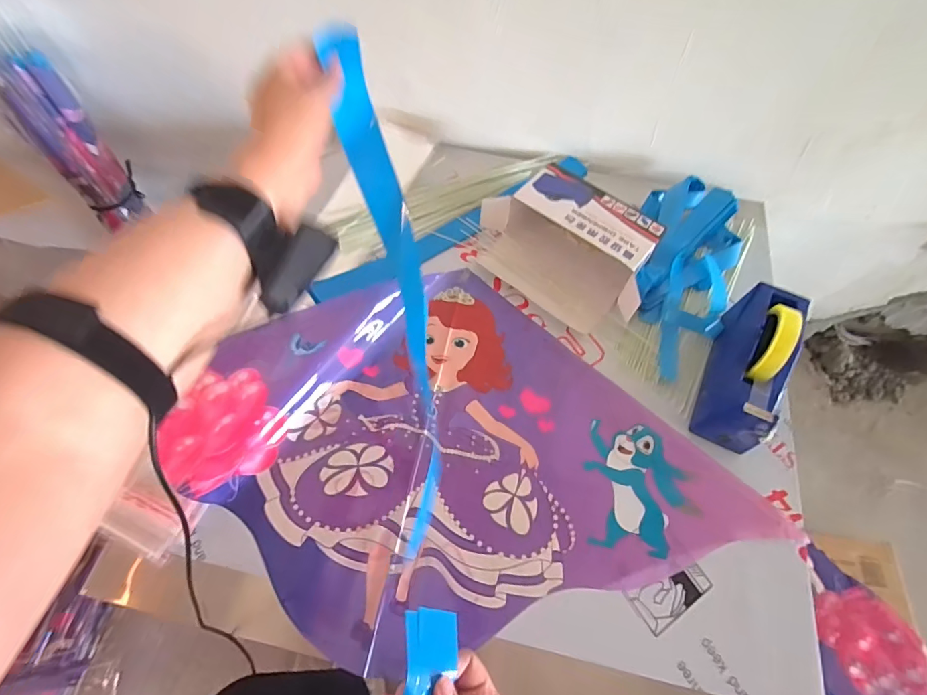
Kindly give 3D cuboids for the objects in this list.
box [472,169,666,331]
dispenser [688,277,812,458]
[{"bbox_3d":[0.156,-0.155,0.674,0.257,0.077,0.176,36,67,16],"label":"box"},{"bbox_3d":[0.367,0.022,0.569,0.070,0.124,0.197,25,65,11],"label":"dispenser"}]

